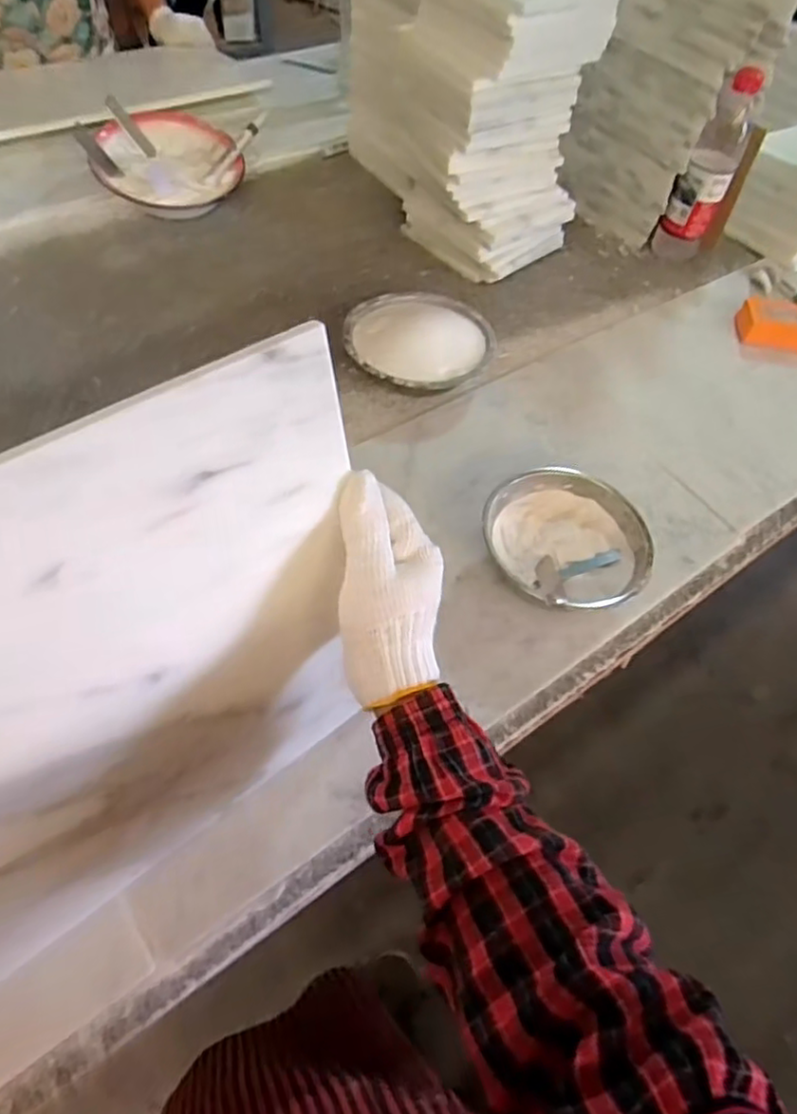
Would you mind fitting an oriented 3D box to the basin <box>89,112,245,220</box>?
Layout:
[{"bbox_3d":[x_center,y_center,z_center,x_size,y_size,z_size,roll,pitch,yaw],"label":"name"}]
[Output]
[{"bbox_3d":[-0.305,-0.522,0.882,0.172,0.070,0.165,2,57,-3],"label":"basin"}]

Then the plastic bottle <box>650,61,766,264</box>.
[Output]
[{"bbox_3d":[0.406,-0.504,0.868,0.067,0.215,0.056,26,59,12],"label":"plastic bottle"}]

